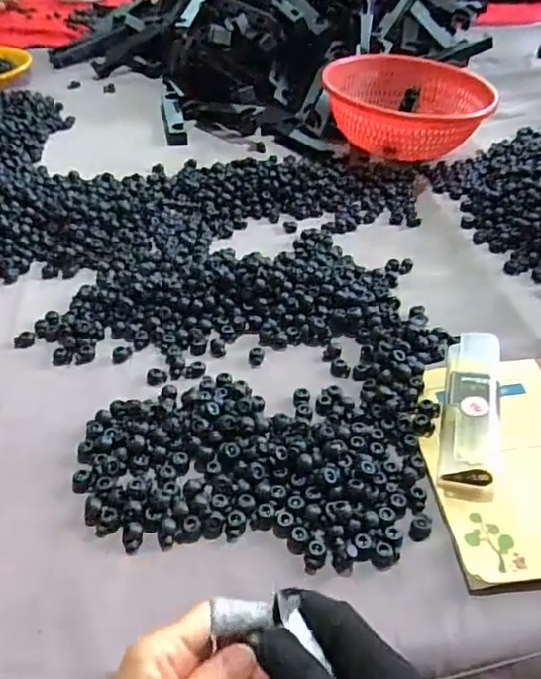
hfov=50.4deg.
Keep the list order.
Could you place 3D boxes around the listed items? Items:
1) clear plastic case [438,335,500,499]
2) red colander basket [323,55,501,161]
[{"bbox_3d":[0.171,0.057,0.489,0.042,0.036,0.158,11,42,12],"label":"clear plastic case"},{"bbox_3d":[0.223,-0.356,0.902,0.227,0.099,0.234,0,41,0],"label":"red colander basket"}]

